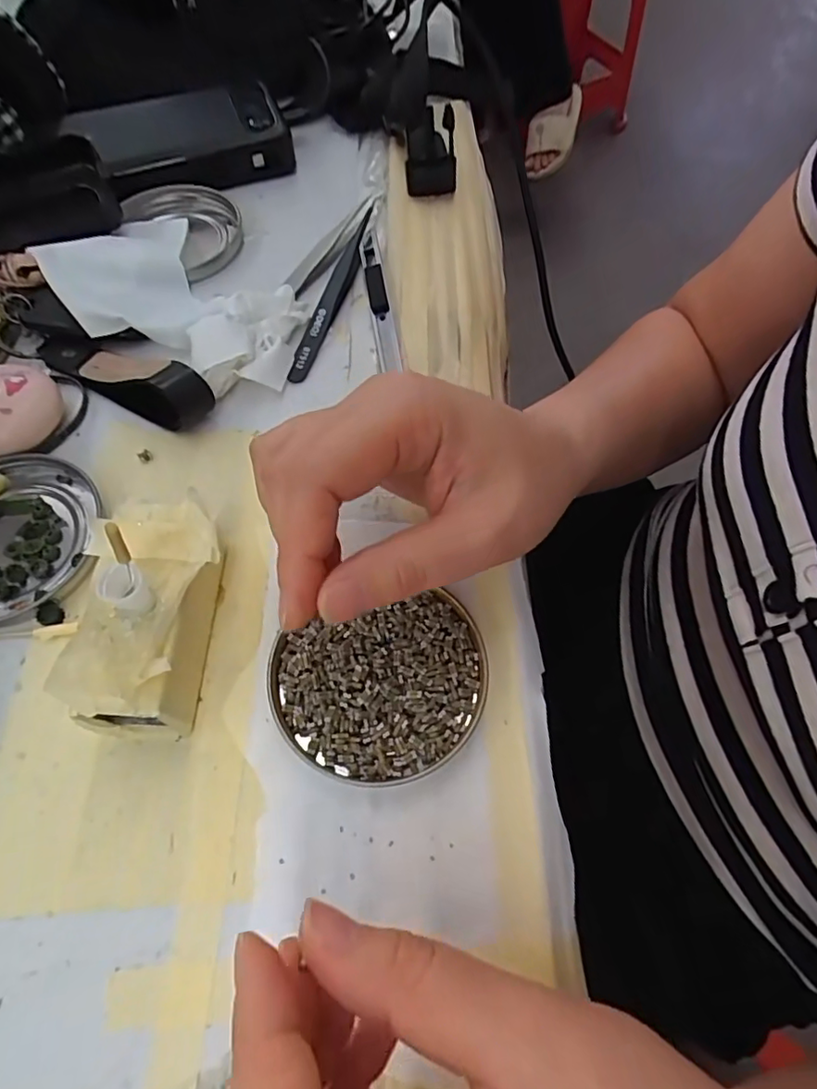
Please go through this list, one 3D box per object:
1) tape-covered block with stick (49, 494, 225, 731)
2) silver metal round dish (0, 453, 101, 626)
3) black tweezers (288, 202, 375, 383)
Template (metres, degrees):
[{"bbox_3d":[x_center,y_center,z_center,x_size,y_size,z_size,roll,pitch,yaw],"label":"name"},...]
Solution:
[{"bbox_3d":[-0.094,0.026,0.205,0.048,0.044,0.081,2,63,0],"label":"tape-covered block with stick"},{"bbox_3d":[-0.174,-0.003,0.239,0.073,0.008,0.074,0,63,-1],"label":"silver metal round dish"},{"bbox_3d":[-0.042,-0.138,0.306,0.012,0.013,0.122,15,64,6],"label":"black tweezers"}]

